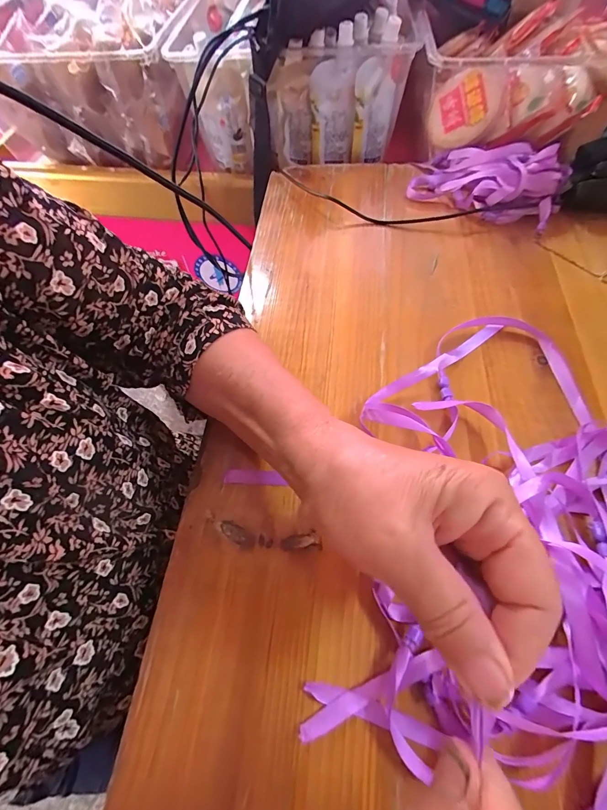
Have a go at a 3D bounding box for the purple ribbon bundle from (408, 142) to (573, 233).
[{"bbox_3d":[0.198,-0.248,0.385,0.153,0.044,0.092,24,65,16],"label":"purple ribbon bundle"}]

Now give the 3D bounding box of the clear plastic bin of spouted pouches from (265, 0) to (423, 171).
[{"bbox_3d":[0.044,-0.399,0.454,0.175,0.130,0.096,-2,61,2],"label":"clear plastic bin of spouted pouches"}]

